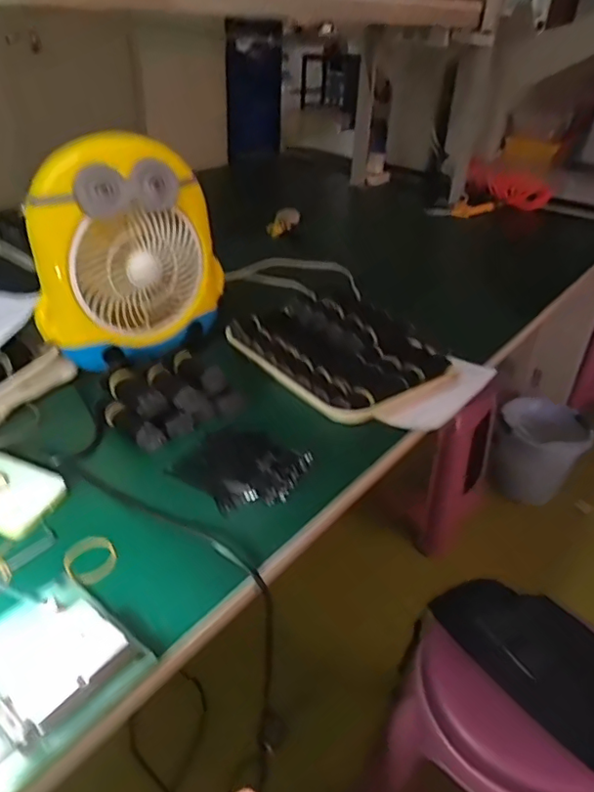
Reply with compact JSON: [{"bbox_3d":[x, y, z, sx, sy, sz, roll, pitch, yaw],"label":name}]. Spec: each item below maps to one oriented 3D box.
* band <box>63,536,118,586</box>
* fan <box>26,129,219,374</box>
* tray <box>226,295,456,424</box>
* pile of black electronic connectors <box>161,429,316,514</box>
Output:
[{"bbox_3d":[-0.185,0.146,0.505,0.044,0.009,0.046,2,34,-2],"label":"band"},{"bbox_3d":[-0.215,-0.185,0.739,0.254,0.250,0.085,-24,43,-35],"label":"fan"},{"bbox_3d":[0.049,-0.078,0.820,0.217,0.062,0.316,-24,43,-34],"label":"tray"},{"bbox_3d":[-0.060,0.072,0.609,0.124,0.021,0.112,20,37,22],"label":"pile of black electronic connectors"}]

